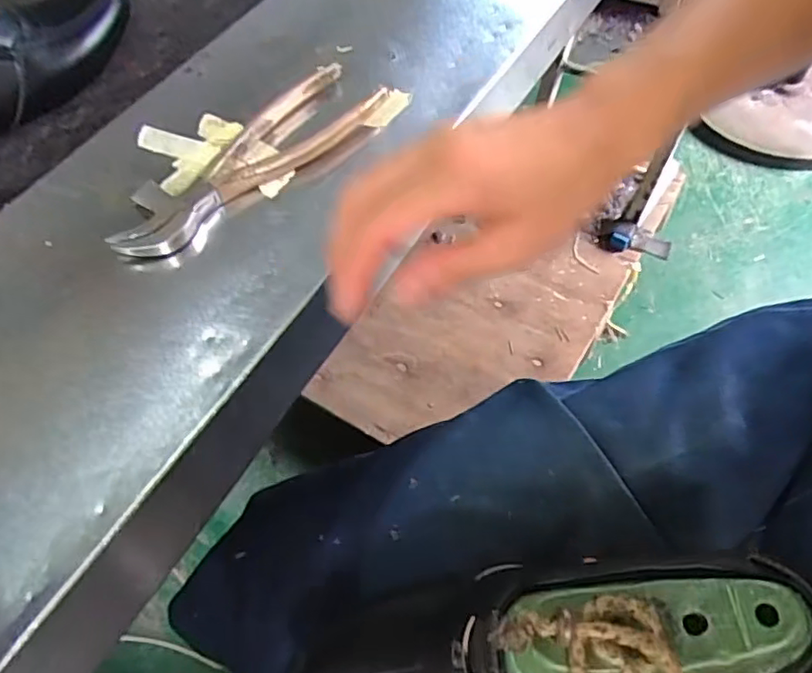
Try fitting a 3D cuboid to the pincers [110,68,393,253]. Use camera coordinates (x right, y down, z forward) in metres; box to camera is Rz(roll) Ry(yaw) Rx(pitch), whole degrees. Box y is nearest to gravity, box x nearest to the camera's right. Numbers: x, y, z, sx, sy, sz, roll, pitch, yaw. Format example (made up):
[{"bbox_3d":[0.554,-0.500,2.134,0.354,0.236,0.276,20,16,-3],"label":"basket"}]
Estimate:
[{"bbox_3d":[-0.095,-0.110,0.393,0.058,0.019,0.191,33,66,22],"label":"pincers"}]

